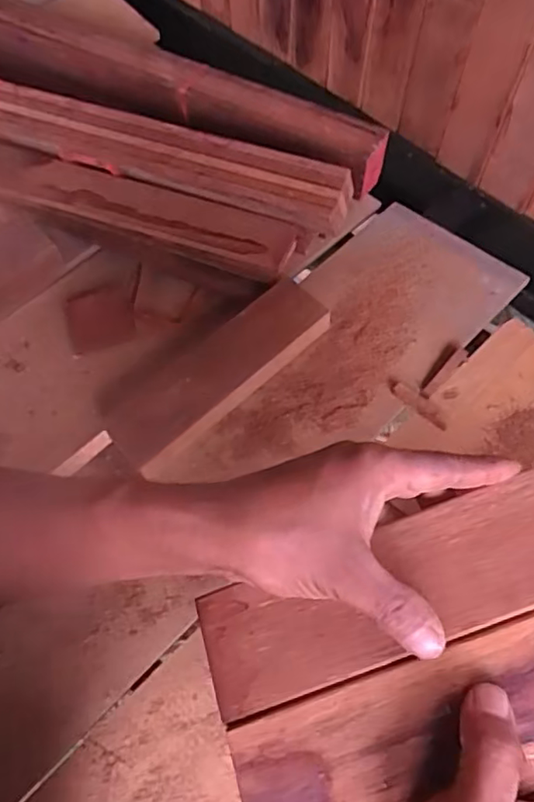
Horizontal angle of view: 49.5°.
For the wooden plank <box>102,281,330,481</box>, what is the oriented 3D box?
[{"bbox_3d":[-0.051,-0.034,0.623,0.260,0.031,0.078,-40,69,-15],"label":"wooden plank"}]

